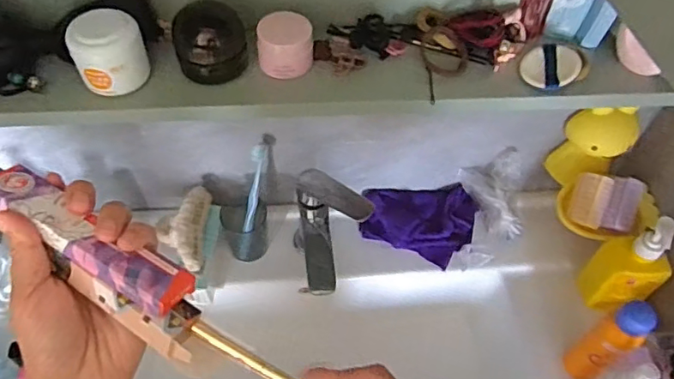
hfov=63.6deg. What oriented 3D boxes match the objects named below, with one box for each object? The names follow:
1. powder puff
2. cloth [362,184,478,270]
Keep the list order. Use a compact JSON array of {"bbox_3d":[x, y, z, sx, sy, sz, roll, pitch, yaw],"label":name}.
[{"bbox_3d":[0.205,-0.116,0.510,0.058,0.016,0.054,1,54,-1],"label":"powder puff"},{"bbox_3d":[0.119,0.039,0.793,0.154,0.042,0.106,19,56,11],"label":"cloth"}]

